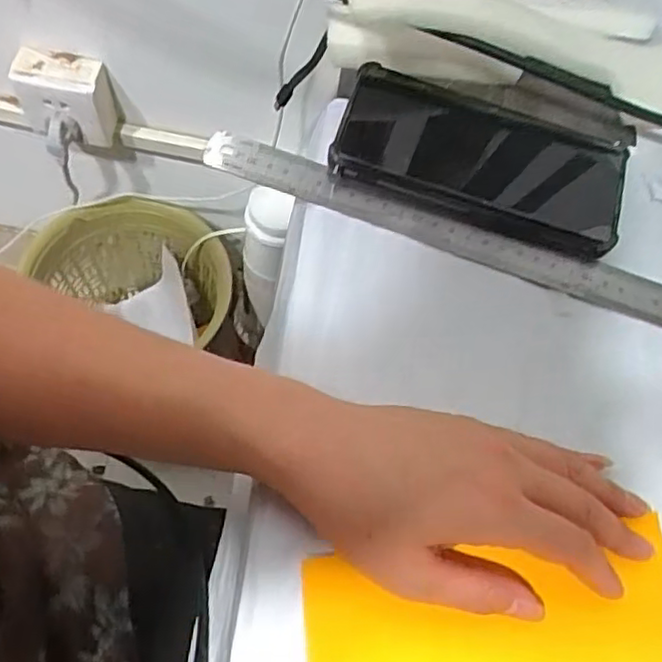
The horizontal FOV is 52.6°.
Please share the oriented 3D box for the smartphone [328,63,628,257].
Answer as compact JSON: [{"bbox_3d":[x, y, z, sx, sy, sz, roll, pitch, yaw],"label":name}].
[{"bbox_3d":[0.085,-0.103,0.389,0.166,0.016,0.085,21,65,3],"label":"smartphone"}]

